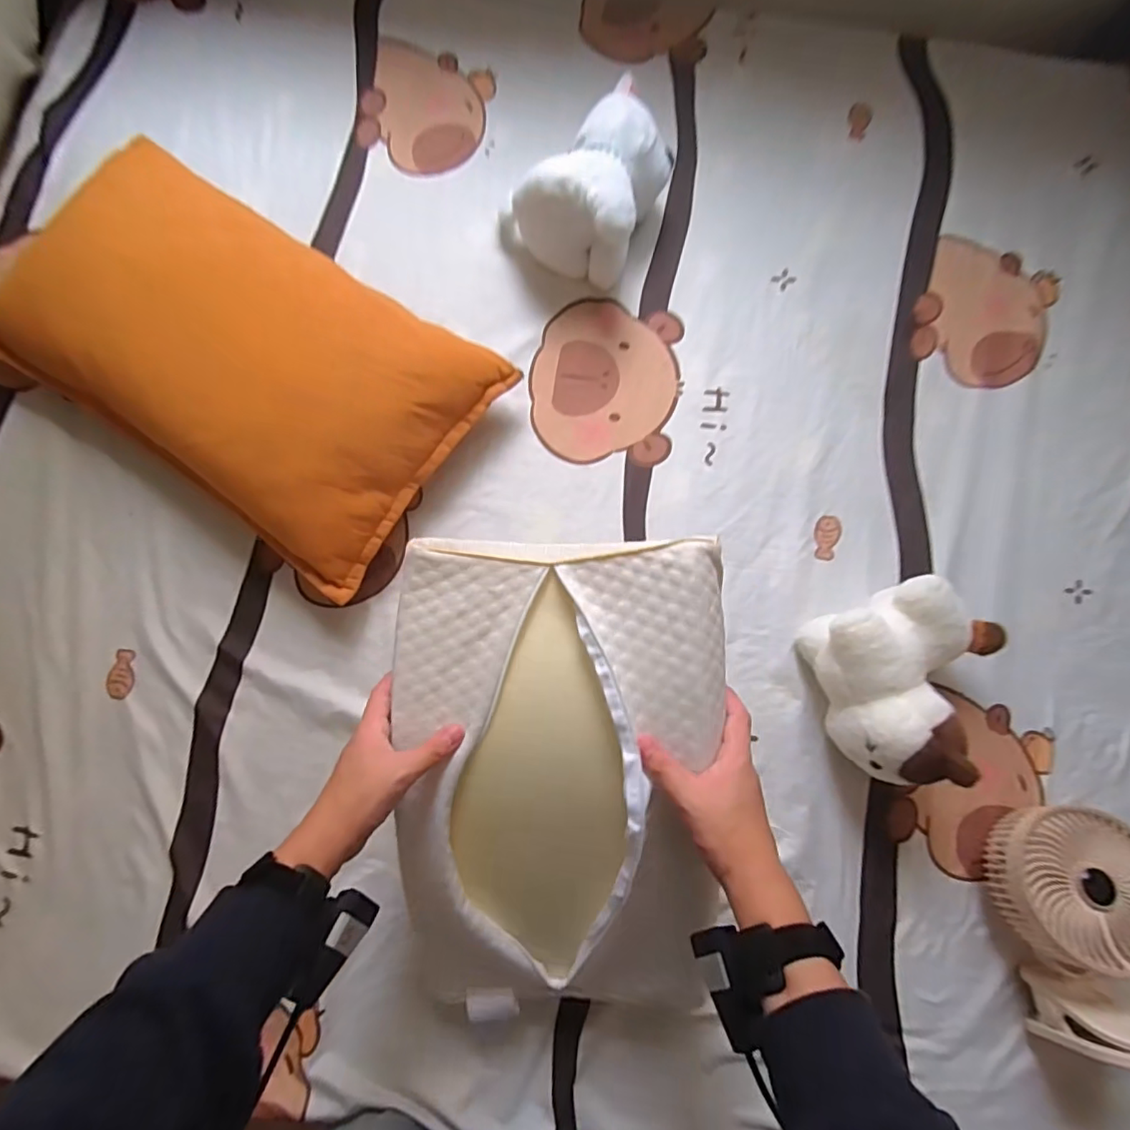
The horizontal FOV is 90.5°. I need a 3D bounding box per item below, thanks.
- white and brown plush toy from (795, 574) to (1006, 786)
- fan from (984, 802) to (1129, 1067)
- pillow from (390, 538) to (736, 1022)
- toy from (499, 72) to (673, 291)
[{"bbox_3d":[0.381,0.120,0.612,0.194,0.115,0.194,-17,81,-3],"label":"white and brown plush toy"},{"bbox_3d":[0.526,0.368,0.578,0.136,0.106,0.225,-1,80,0],"label":"fan"},{"bbox_3d":[-0.007,0.207,0.483,0.276,0.095,0.443,0,88,9],"label":"pillow"},{"bbox_3d":[0.024,-0.478,0.703,0.177,0.108,0.191,25,83,4],"label":"toy"}]

